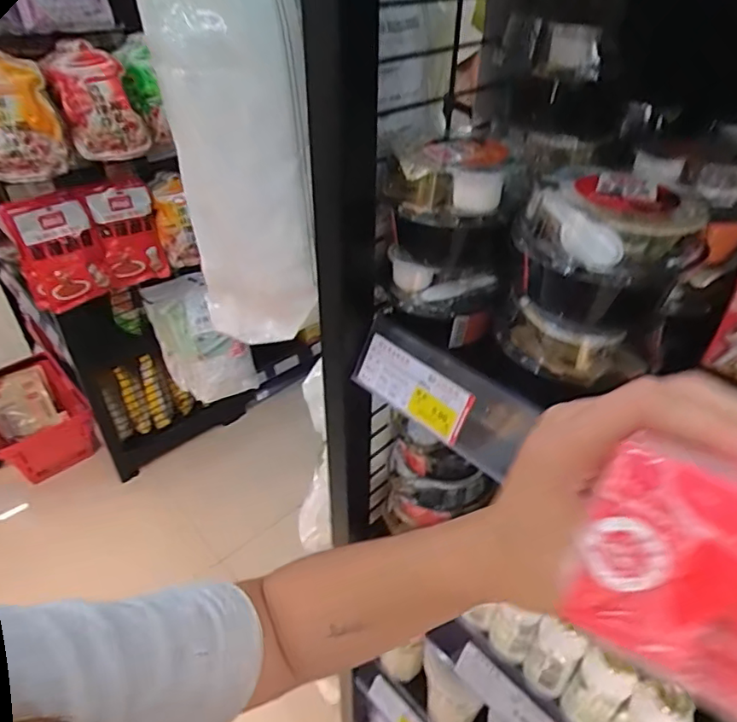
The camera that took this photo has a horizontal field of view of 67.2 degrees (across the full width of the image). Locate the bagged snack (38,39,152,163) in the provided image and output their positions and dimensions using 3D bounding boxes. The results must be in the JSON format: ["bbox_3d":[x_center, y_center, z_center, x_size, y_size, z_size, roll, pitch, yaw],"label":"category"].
[{"bbox_3d":[-0.528,-0.500,1.087,0.155,0.200,0.102,-16,41,-20],"label":"bagged snack"}]

